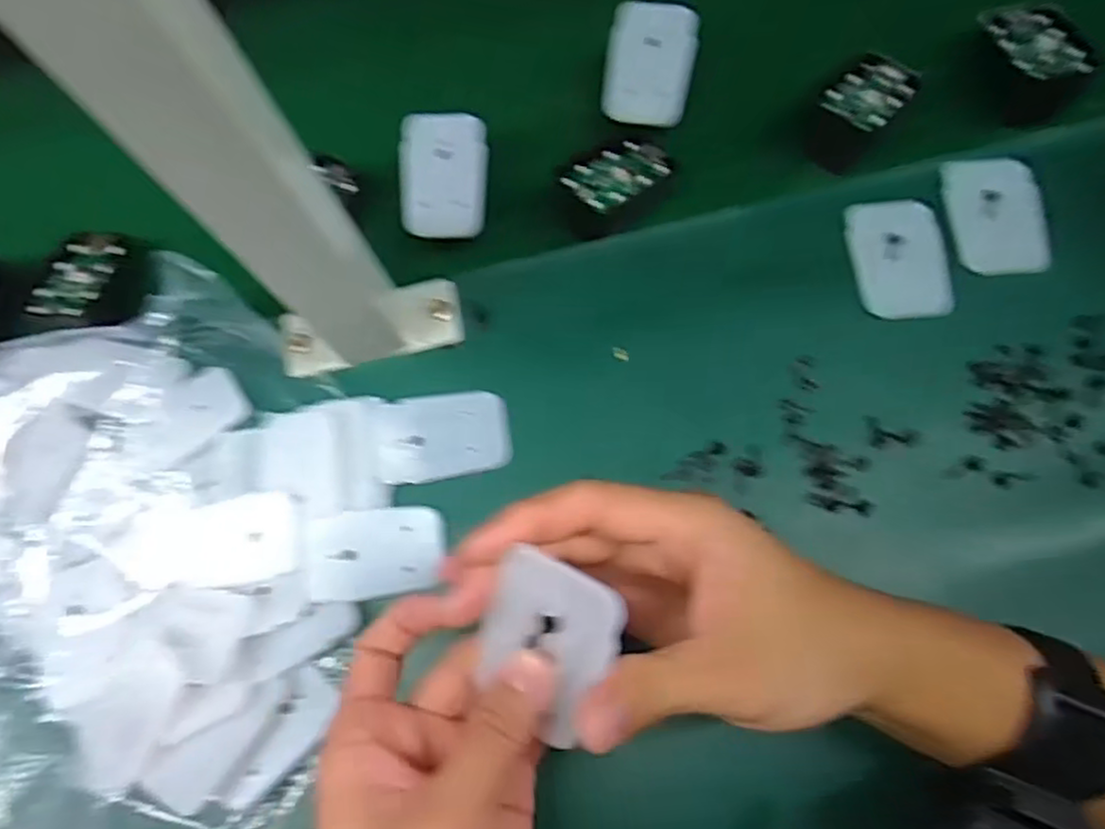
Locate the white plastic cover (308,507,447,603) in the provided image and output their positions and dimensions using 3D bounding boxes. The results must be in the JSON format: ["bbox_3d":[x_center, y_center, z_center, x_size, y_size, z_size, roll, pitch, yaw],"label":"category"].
[{"bbox_3d":[-0.089,0.071,0.377,0.067,0.005,0.043,-5,78,-14],"label":"white plastic cover"}]

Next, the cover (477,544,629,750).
[{"bbox_3d":[-0.003,0.074,0.239,0.043,0.006,0.053,29,105,23],"label":"cover"}]

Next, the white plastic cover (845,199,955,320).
[{"bbox_3d":[0.192,-0.086,0.407,0.049,0.010,0.073,-4,72,5],"label":"white plastic cover"}]

